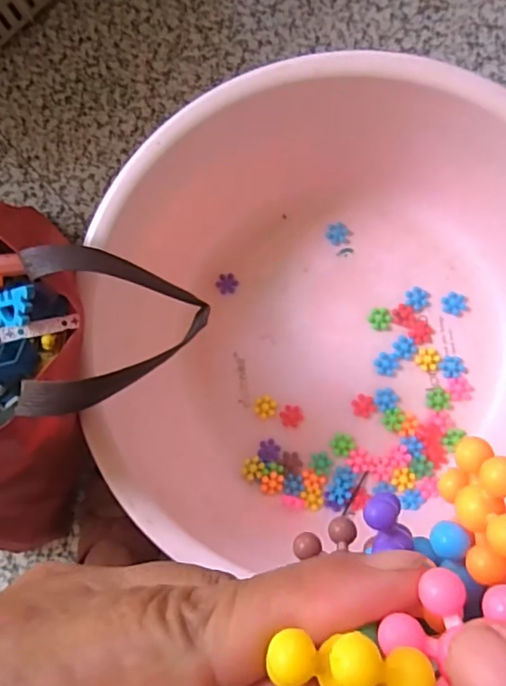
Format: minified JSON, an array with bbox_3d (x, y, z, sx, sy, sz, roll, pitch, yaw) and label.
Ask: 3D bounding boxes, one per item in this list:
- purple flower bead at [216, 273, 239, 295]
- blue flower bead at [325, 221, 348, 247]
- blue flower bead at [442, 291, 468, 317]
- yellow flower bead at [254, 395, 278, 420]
[{"bbox_3d":[-0.031,-0.070,0.667,0.024,0.007,0.026,-1,82,5],"label":"purple flower bead"},{"bbox_3d":[0.100,-0.129,0.660,0.026,0.012,0.026,-1,82,5],"label":"blue flower bead"},{"bbox_3d":[0.230,-0.045,0.634,0.027,0.007,0.026,-1,82,5],"label":"blue flower bead"},{"bbox_3d":[0.015,0.074,0.638,0.025,0.008,0.026,4,83,6],"label":"yellow flower bead"}]

